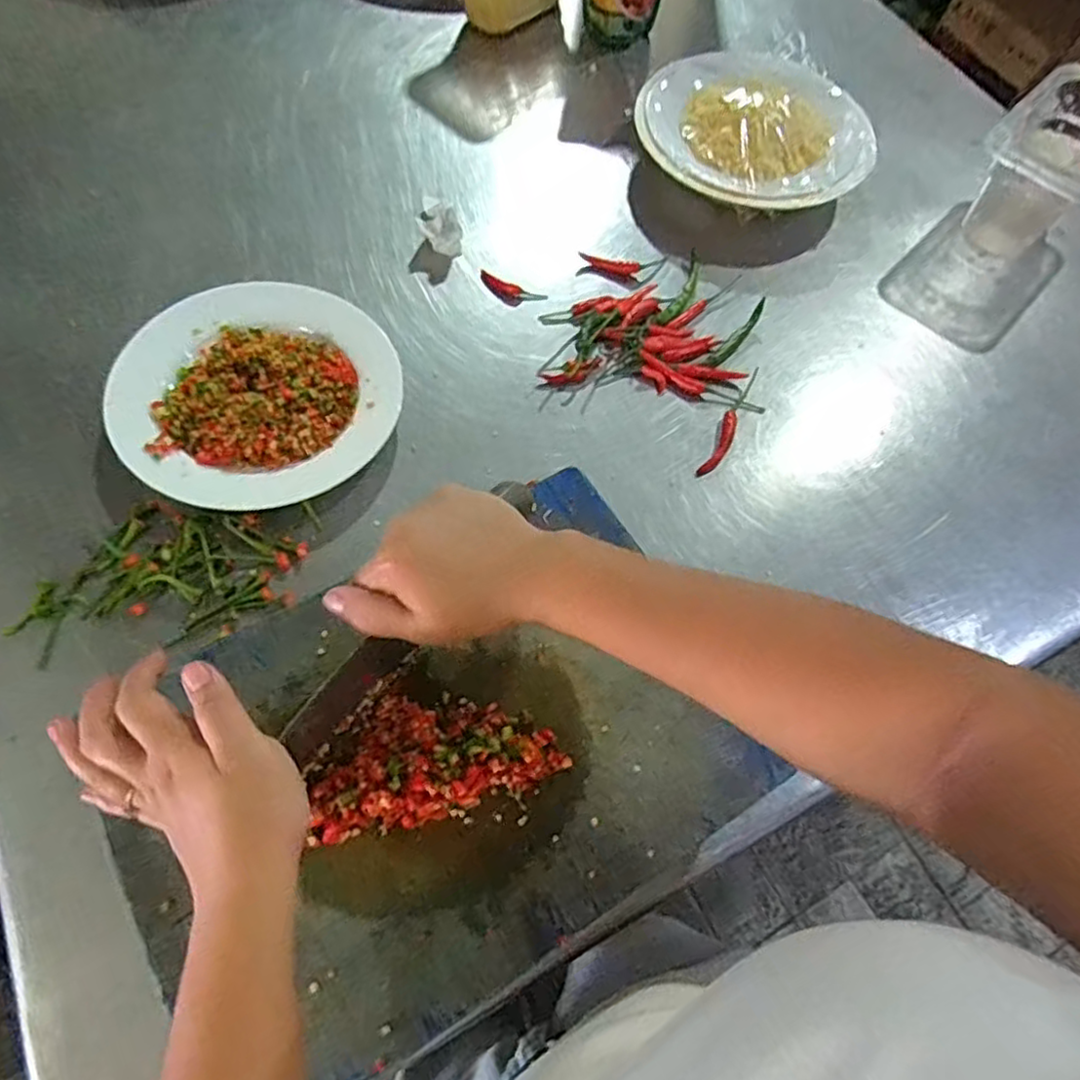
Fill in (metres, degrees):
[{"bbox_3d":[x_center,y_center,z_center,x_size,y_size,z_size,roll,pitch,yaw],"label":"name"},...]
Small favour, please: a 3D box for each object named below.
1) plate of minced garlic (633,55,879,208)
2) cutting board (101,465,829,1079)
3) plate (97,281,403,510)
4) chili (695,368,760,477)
[{"bbox_3d":[0.205,-0.395,0.645,0.216,0.061,0.227,2,65,-4],"label":"plate of minced garlic"},{"bbox_3d":[-0.049,0.124,0.378,0.333,0.019,0.239,-28,71,-18],"label":"cutting board"},{"bbox_3d":[-0.205,-0.111,0.486,0.187,0.028,0.185,2,65,-4],"label":"plate"},{"bbox_3d":[0.150,-0.093,0.524,0.014,0.007,0.117,27,65,7],"label":"chili"}]

